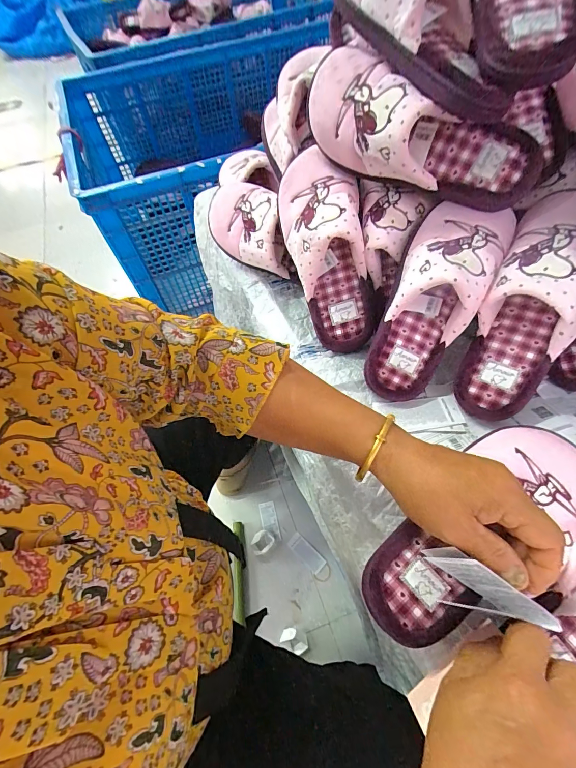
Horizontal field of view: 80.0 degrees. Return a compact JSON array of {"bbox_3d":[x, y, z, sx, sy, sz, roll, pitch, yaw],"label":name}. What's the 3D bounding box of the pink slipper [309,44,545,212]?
[{"bbox_3d":[0.129,-0.251,0.354,0.245,0.089,0.099,22,63,1],"label":"pink slipper"}]

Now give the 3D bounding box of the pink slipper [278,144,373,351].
[{"bbox_3d":[0.052,-0.160,0.418,0.086,0.240,0.094,-19,16,-7],"label":"pink slipper"}]

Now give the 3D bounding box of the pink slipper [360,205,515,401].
[{"bbox_3d":[0.151,-0.088,0.375,0.098,0.074,0.223,28,106,19],"label":"pink slipper"}]

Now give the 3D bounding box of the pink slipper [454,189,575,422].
[{"bbox_3d":[0.252,-0.077,0.350,0.094,0.078,0.241,17,104,14],"label":"pink slipper"}]

